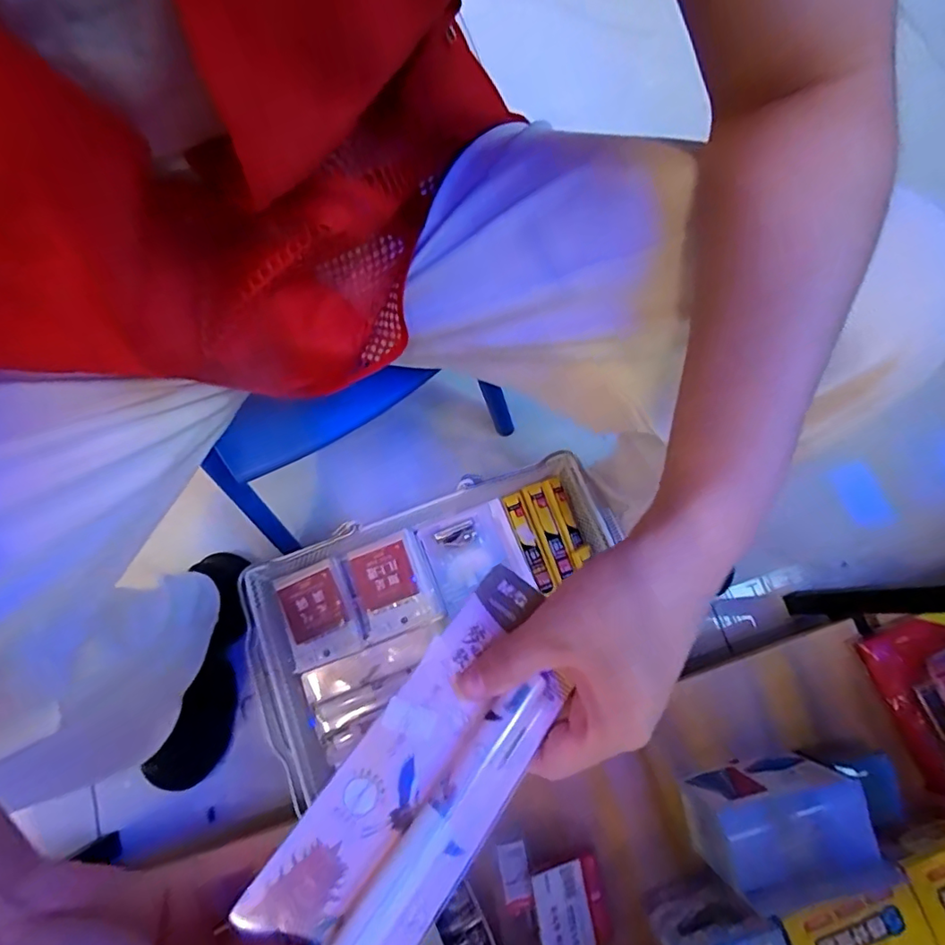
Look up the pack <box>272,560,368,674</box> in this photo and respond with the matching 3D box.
[{"bbox_3d":[-0.161,0.145,0.552,0.071,0.016,0.098,-21,76,-6],"label":"pack"}]

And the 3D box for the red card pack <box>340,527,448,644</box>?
[{"bbox_3d":[-0.084,0.116,0.557,0.082,0.011,0.096,-21,76,-6],"label":"red card pack"}]

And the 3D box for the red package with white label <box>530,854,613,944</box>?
[{"bbox_3d":[0.092,0.405,0.503,0.070,0.012,0.079,-7,78,-24],"label":"red package with white label"}]

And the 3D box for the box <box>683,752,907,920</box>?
[{"bbox_3d":[0.270,0.319,0.495,0.139,0.119,0.082,-12,75,-4],"label":"box"}]

